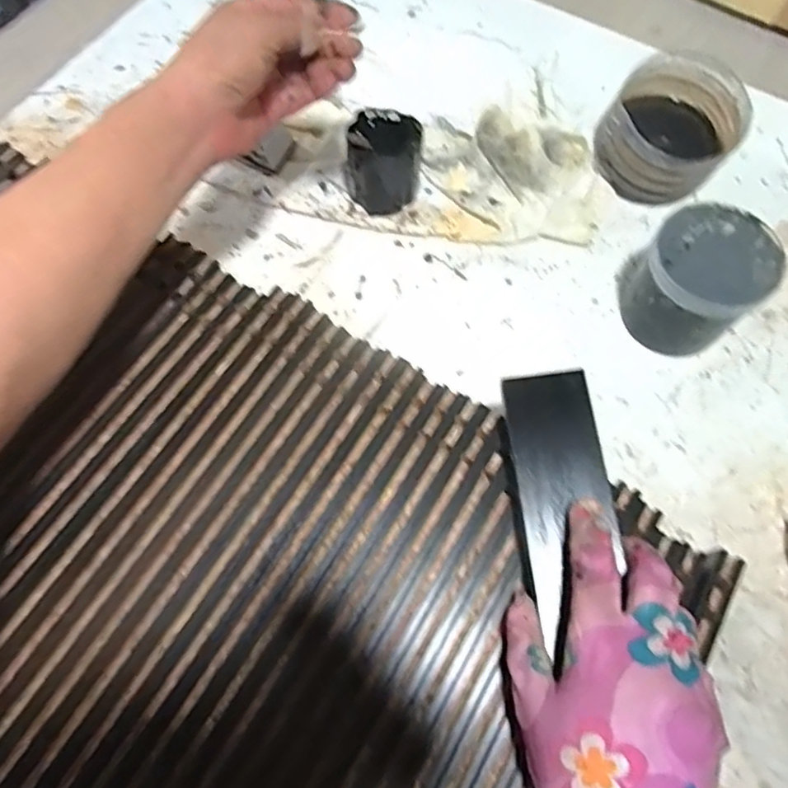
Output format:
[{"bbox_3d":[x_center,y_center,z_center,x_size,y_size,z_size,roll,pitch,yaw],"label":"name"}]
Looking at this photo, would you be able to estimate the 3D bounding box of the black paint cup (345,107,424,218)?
[{"bbox_3d":[-0.009,-0.184,0.475,0.061,0.069,0.058,-1,68,1],"label":"black paint cup"}]

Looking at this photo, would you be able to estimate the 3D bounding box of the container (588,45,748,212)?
[{"bbox_3d":[0.220,-0.208,0.483,0.097,0.065,0.101,-1,68,1],"label":"container"}]

